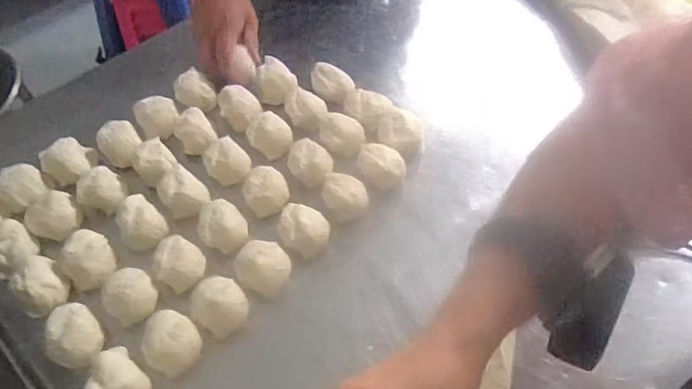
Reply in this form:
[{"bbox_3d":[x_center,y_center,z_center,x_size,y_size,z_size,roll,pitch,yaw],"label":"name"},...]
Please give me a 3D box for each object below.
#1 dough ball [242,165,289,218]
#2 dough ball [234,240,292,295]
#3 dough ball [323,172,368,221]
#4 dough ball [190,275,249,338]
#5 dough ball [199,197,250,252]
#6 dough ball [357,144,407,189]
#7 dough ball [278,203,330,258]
[{"bbox_3d":[-0.083,-0.005,0.551,0.044,0.037,0.052,4,53,6],"label":"dough ball"},{"bbox_3d":[-0.079,0.069,0.497,0.052,0.035,0.047,-29,57,-19],"label":"dough ball"},{"bbox_3d":[-0.001,0.004,0.545,0.044,0.038,0.040,-1,52,1],"label":"dough ball"},{"bbox_3d":[-0.117,0.101,0.474,0.046,0.033,0.045,-35,59,-22],"label":"dough ball"},{"bbox_3d":[-0.126,0.033,0.526,0.046,0.038,0.047,-1,52,1],"label":"dough ball"},{"bbox_3d":[0.039,-0.030,0.566,0.051,0.034,0.049,-1,52,1],"label":"dough ball"},{"bbox_3d":[-0.042,0.037,0.521,0.049,0.044,0.046,-1,52,1],"label":"dough ball"}]

